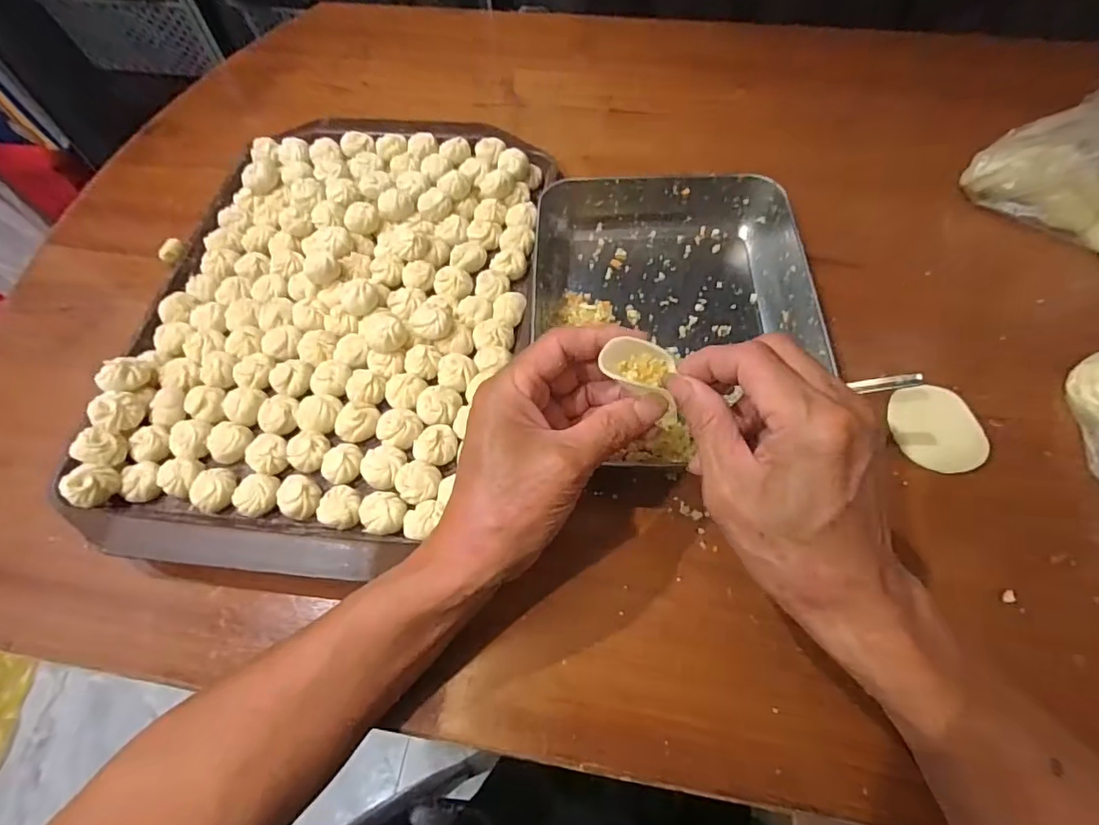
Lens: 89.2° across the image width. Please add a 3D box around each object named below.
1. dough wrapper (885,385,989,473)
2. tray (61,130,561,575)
[{"bbox_3d":[0.262,0.010,0.377,0.052,0.005,0.063,-16,66,2],"label":"dough wrapper"},{"bbox_3d":[-0.160,-0.085,0.430,0.279,0.039,0.402,5,63,4],"label":"tray"}]

